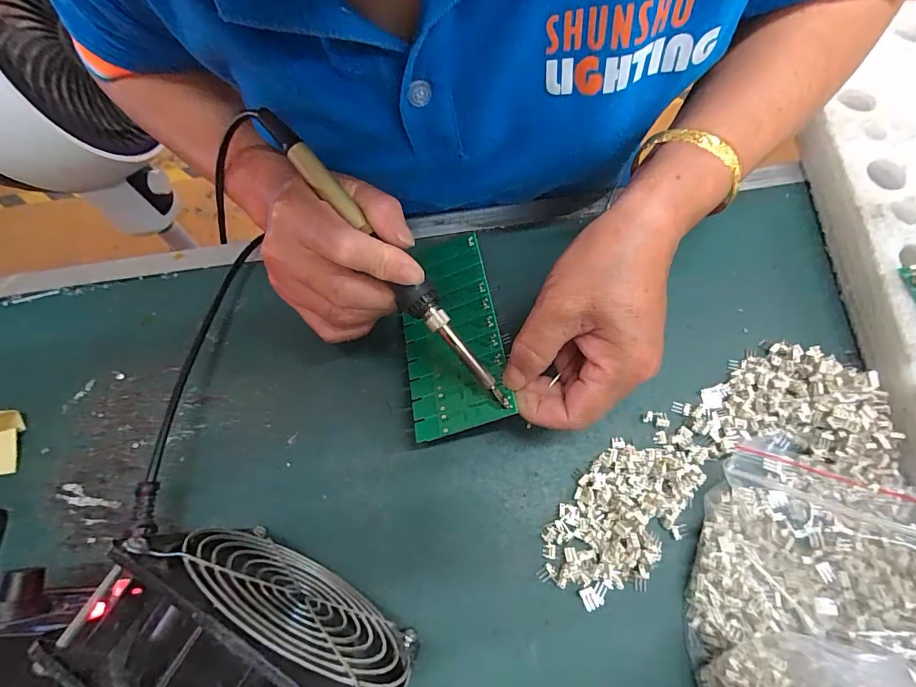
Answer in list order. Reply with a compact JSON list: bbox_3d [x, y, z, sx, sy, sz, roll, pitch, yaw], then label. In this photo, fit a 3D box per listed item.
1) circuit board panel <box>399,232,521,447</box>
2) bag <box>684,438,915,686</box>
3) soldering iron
[{"bbox_3d":[-0.007,-0.015,0.290,0.061,0.004,0.150,-19,57,17],"label":"circuit board panel"},{"bbox_3d":[0.204,0.126,0.230,0.141,0.041,0.138,10,70,6],"label":"bag"},{"bbox_3d":[-0.044,-0.050,0.246,0.017,0.015,0.216,-38,86,-10],"label":"soldering iron"}]

